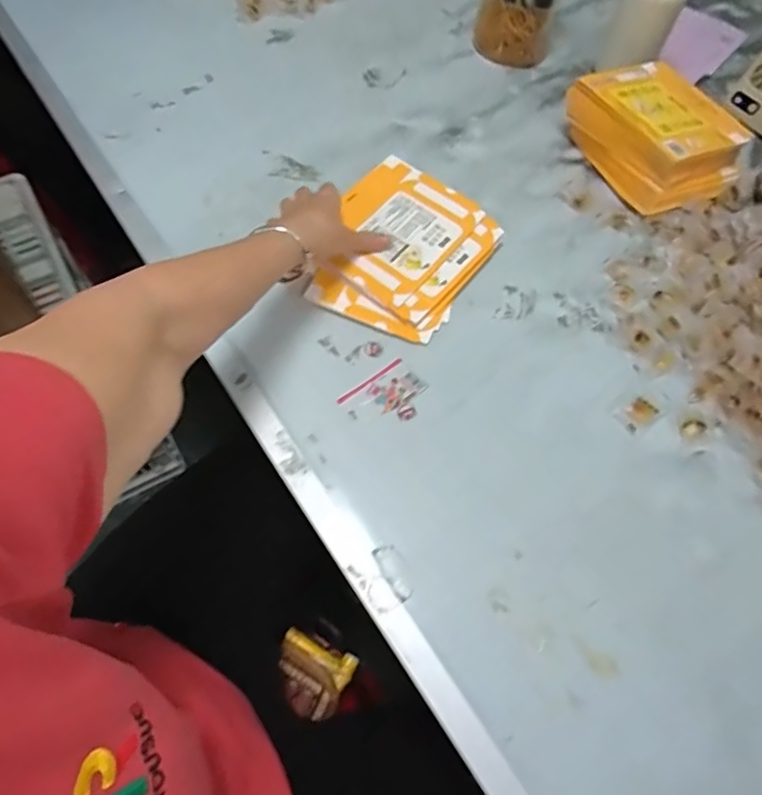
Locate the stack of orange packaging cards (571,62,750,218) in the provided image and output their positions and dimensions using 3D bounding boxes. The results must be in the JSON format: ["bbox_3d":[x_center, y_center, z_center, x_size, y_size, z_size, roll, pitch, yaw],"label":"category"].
[{"bbox_3d":[0.337,-0.321,0.668,0.142,0.074,0.186,-23,67,-13],"label":"stack of orange packaging cards"}]

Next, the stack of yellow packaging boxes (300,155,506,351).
[{"bbox_3d":[0.021,-0.161,0.598,0.167,0.021,0.200,31,66,12],"label":"stack of yellow packaging boxes"}]

